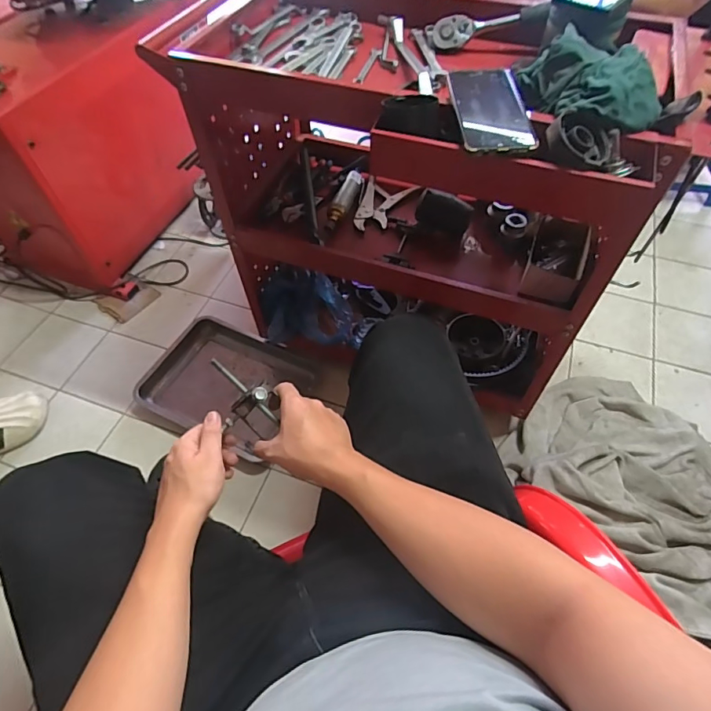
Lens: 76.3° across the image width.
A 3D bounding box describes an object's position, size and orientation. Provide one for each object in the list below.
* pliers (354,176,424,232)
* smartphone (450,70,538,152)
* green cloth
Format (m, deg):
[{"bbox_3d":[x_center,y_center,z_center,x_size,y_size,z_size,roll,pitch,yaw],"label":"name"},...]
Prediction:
[{"bbox_3d":[0.065,-0.316,0.943,0.123,0.034,0.140,9,56,6],"label":"pliers"},{"bbox_3d":[0.152,-0.279,0.510,0.082,0.016,0.155,1,56,1],"label":"smartphone"},{"bbox_3d":[0.265,-0.306,0.510,0.101,0.061,0.147,-12,56,-8],"label":"green cloth"}]

